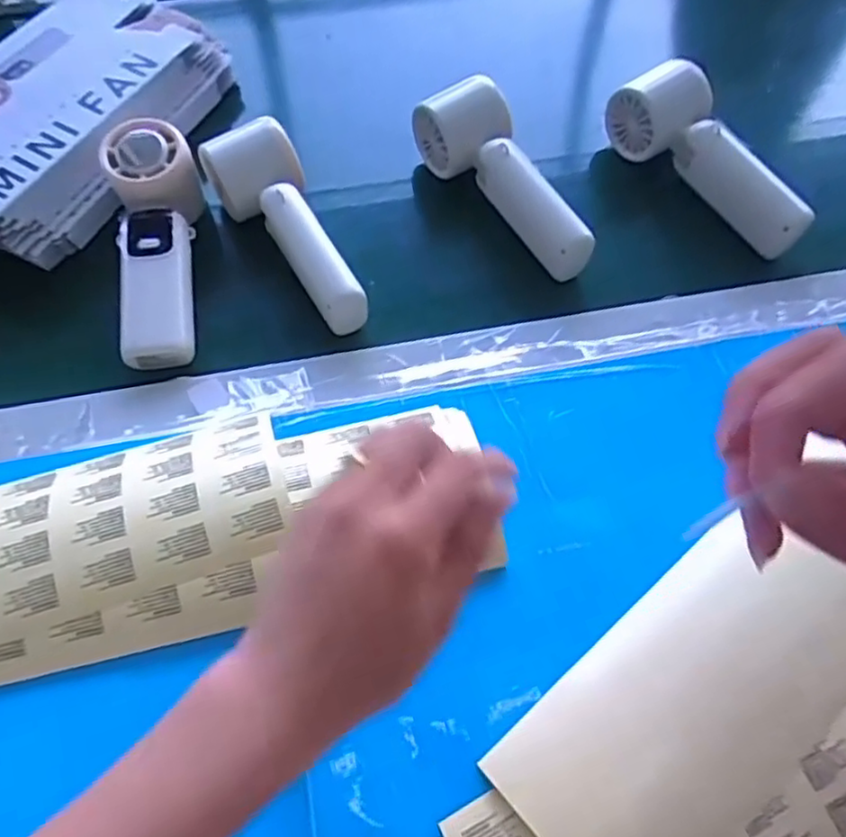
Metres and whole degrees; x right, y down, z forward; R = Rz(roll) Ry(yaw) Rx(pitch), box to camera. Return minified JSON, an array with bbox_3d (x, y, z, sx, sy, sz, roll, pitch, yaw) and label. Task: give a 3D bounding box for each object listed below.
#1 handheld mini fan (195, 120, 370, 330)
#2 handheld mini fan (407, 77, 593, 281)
[{"bbox_3d":[-0.083,-0.123,0.433,0.053,0.045,0.151,-31,80,-18],"label":"handheld mini fan"},{"bbox_3d":[0.060,-0.167,0.453,0.049,0.067,0.156,-32,64,-19],"label":"handheld mini fan"}]

